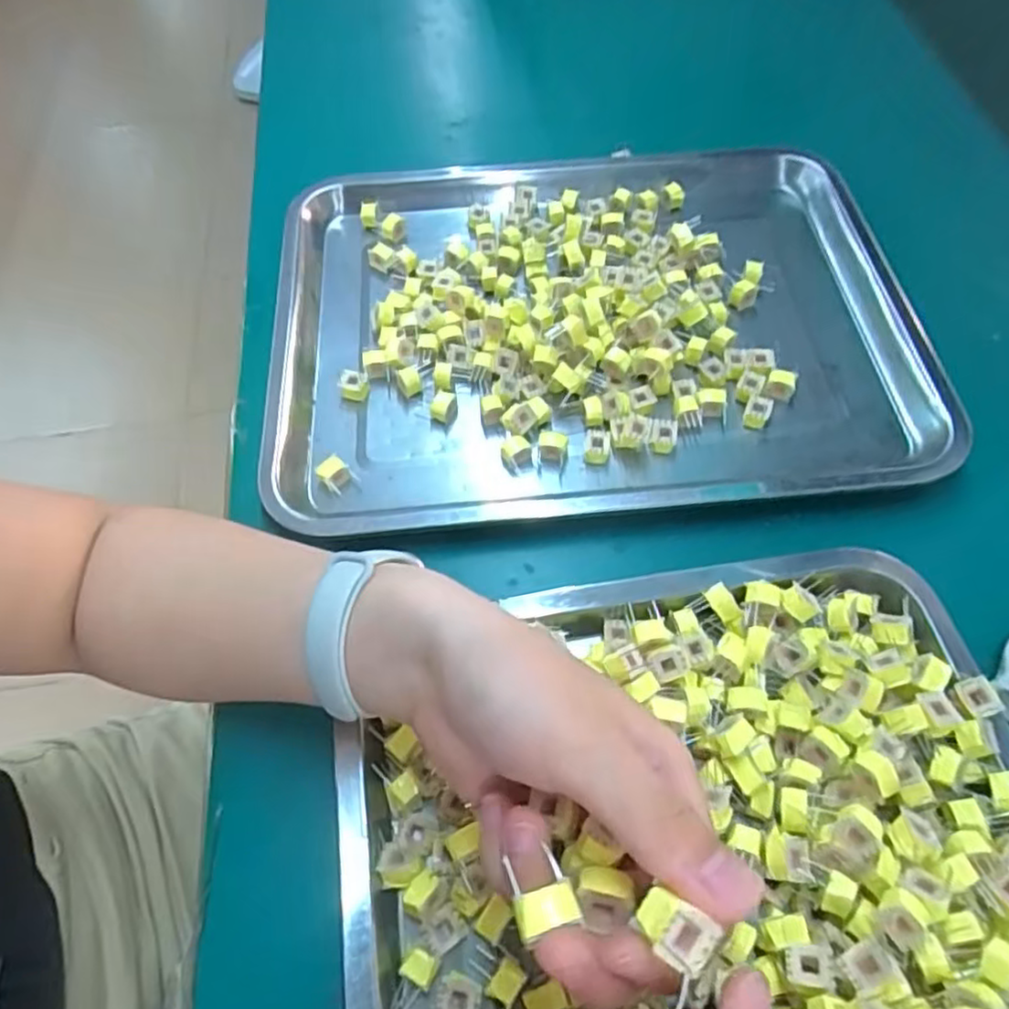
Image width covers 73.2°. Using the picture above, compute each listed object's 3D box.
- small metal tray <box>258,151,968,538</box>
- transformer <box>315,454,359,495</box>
[{"bbox_3d":[0.051,-0.120,0.433,0.386,0.031,0.285,-6,61,-1],"label":"small metal tray"},{"bbox_3d":[-0.096,-0.017,0.388,0.016,0.014,0.016,-39,67,-17],"label":"transformer"}]

